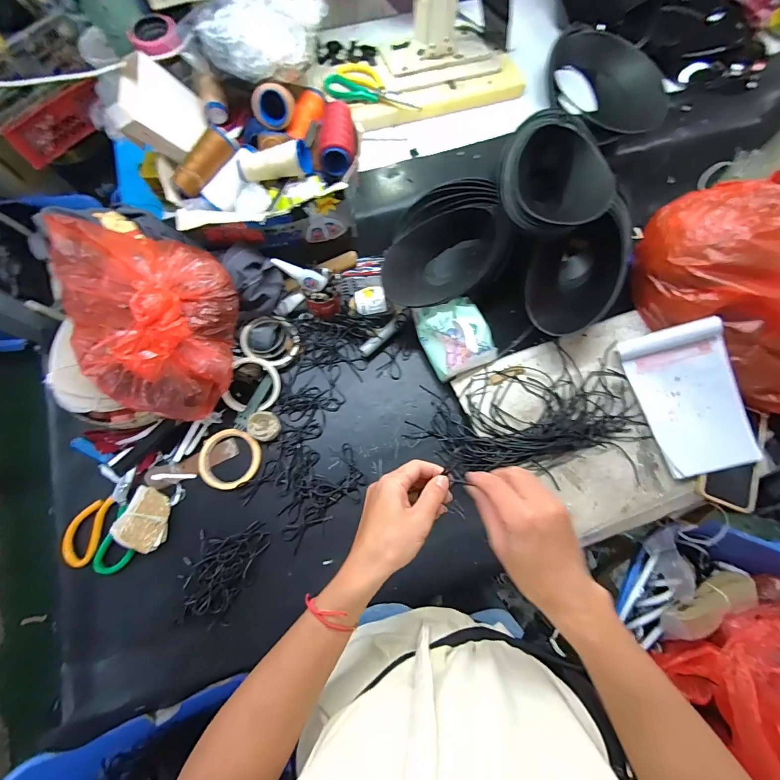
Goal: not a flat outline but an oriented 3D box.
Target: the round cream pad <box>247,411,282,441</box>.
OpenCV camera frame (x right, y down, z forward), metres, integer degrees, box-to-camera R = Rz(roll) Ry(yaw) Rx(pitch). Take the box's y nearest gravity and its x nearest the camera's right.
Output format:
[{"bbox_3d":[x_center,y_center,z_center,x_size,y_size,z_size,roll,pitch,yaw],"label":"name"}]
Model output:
[{"bbox_3d":[-0.204,0.059,0.606,0.051,0.012,0.047,5,89,-3],"label":"round cream pad"}]

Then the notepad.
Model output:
[{"bbox_3d":[0.463,0.014,0.577,0.128,0.046,0.226,-19,86,19],"label":"notepad"}]

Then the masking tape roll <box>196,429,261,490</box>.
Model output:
[{"bbox_3d":[-0.259,0.111,0.603,0.095,0.017,0.093,0,74,0],"label":"masking tape roll"}]

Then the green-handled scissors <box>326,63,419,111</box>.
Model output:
[{"bbox_3d":[-0.029,-0.577,0.712,0.182,0.019,0.095,23,76,6],"label":"green-handled scissors"}]

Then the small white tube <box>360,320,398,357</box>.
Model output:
[{"bbox_3d":[-0.017,-0.092,0.646,0.082,0.018,0.020,-43,79,-11],"label":"small white tube"}]

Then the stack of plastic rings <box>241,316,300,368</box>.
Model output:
[{"bbox_3d":[-0.204,-0.086,0.644,0.094,0.026,0.083,22,76,-7],"label":"stack of plastic rings"}]

